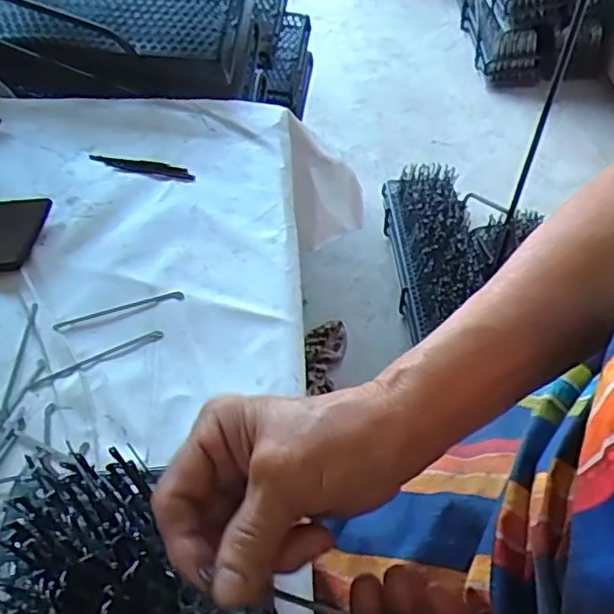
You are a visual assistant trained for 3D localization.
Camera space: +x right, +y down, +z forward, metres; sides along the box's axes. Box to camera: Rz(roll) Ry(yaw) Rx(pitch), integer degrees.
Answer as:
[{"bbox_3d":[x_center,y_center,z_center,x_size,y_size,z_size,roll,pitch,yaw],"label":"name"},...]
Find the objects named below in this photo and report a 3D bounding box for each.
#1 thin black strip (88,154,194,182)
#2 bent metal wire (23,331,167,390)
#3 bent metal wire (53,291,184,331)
[{"bbox_3d":[-0.179,-0.149,0.674,0.125,0.004,0.024,10,51,11],"label":"thin black strip"},{"bbox_3d":[-0.173,0.042,0.515,0.112,0.004,0.009,-22,53,-16],"label":"bent metal wire"},{"bbox_3d":[-0.162,0.003,0.543,0.110,0.006,0.009,-13,51,-8],"label":"bent metal wire"}]

